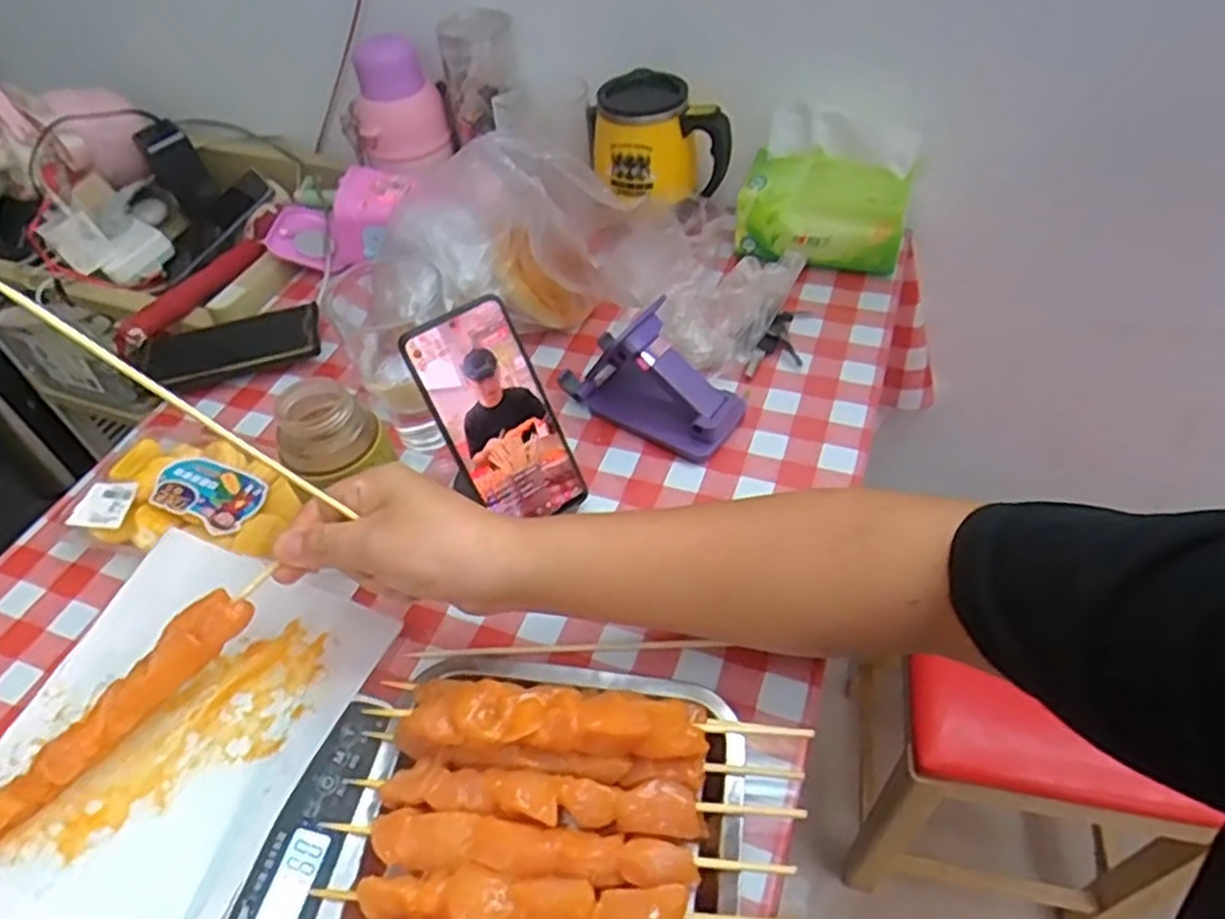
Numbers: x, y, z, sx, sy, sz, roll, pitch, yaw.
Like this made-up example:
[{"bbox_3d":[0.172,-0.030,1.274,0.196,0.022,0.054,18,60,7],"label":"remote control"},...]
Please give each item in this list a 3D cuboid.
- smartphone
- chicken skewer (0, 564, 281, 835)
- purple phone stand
[{"bbox_3d":[-0.077,-0.028,0.525,0.077,0.155,0.006,-33,19,-20],"label":"smartphone"},{"bbox_3d":[-0.260,0.131,0.399,0.018,0.023,0.189,35,72,30],"label":"chicken skewer"},{"bbox_3d":[0.031,-0.069,0.605,0.144,0.080,0.063,28,56,27],"label":"purple phone stand"}]

